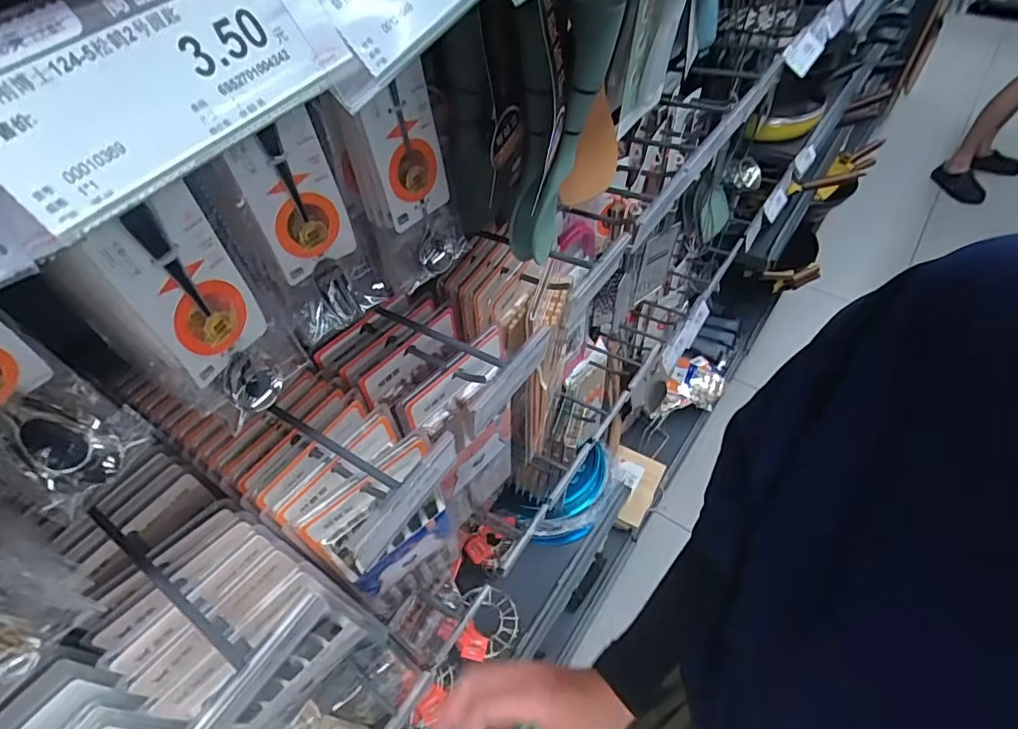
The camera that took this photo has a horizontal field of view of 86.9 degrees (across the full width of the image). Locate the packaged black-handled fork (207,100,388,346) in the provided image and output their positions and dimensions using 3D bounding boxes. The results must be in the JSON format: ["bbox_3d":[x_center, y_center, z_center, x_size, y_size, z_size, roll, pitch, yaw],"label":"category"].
[{"bbox_3d":[-0.135,-0.088,0.368,0.016,0.155,0.071,34,61,27],"label":"packaged black-handled fork"}]

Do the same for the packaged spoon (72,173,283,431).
[{"bbox_3d":[-0.171,-0.026,0.305,0.016,0.147,0.057,26,57,22],"label":"packaged spoon"}]

